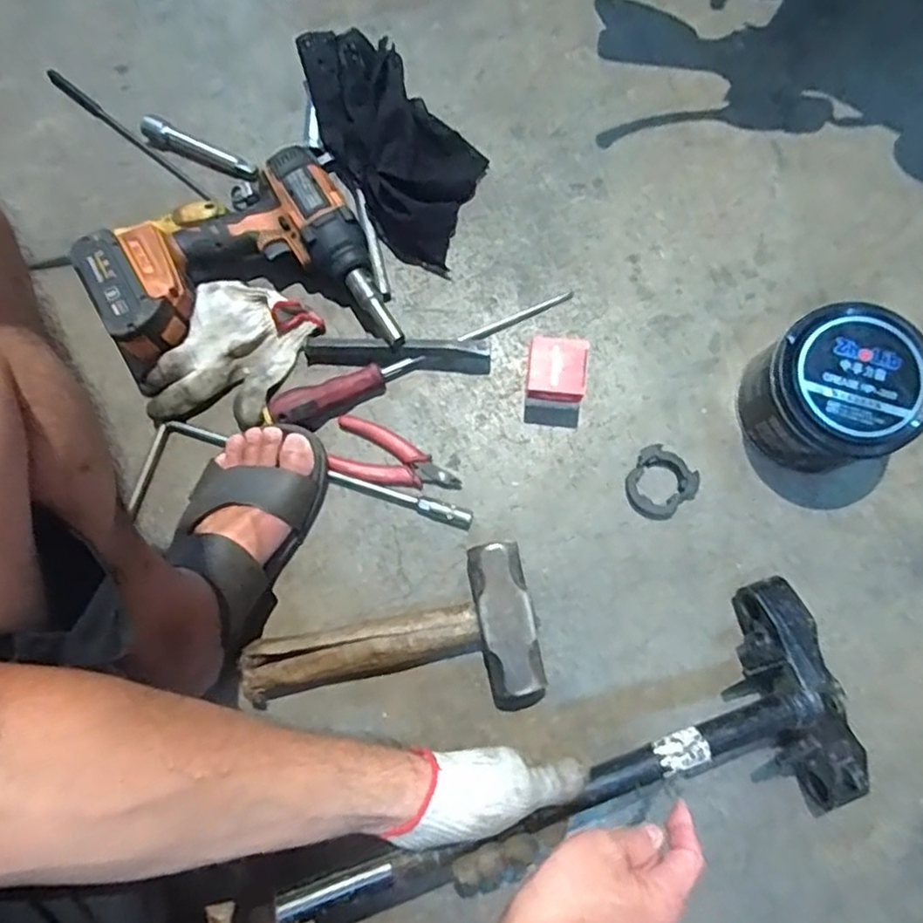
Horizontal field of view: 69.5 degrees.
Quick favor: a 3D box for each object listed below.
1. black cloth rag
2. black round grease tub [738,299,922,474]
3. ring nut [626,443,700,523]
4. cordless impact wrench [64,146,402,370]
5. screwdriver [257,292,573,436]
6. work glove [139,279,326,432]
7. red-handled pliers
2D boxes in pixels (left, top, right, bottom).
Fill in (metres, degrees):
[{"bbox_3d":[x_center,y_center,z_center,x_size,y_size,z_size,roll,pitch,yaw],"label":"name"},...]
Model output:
[{"bbox_3d":[-0.063,-0.316,0.646,0.125,0.054,0.257,-33,81,-5],"label":"black cloth rag"},{"bbox_3d":[0.312,-0.059,0.567,0.115,0.098,0.120,0,80,1],"label":"black round grease tub"},{"bbox_3d":[0.177,0.022,0.596,0.058,0.008,0.061,36,82,7],"label":"ring nut"},{"bbox_3d":[-0.204,-0.166,0.610,0.237,0.068,0.191,-21,80,-3],"label":"cordless impact wrench"},{"bbox_3d":[-0.036,-0.092,0.614,0.301,0.027,0.036,-23,80,-3],"label":"screwdriver"},{"bbox_3d":[-0.217,-0.096,0.609,0.105,0.039,0.152,31,82,6],"label":"work glove"},{"bbox_3d":[-0.059,-0.001,0.610,0.120,0.009,0.054,18,80,4],"label":"red-handled pliers"}]

